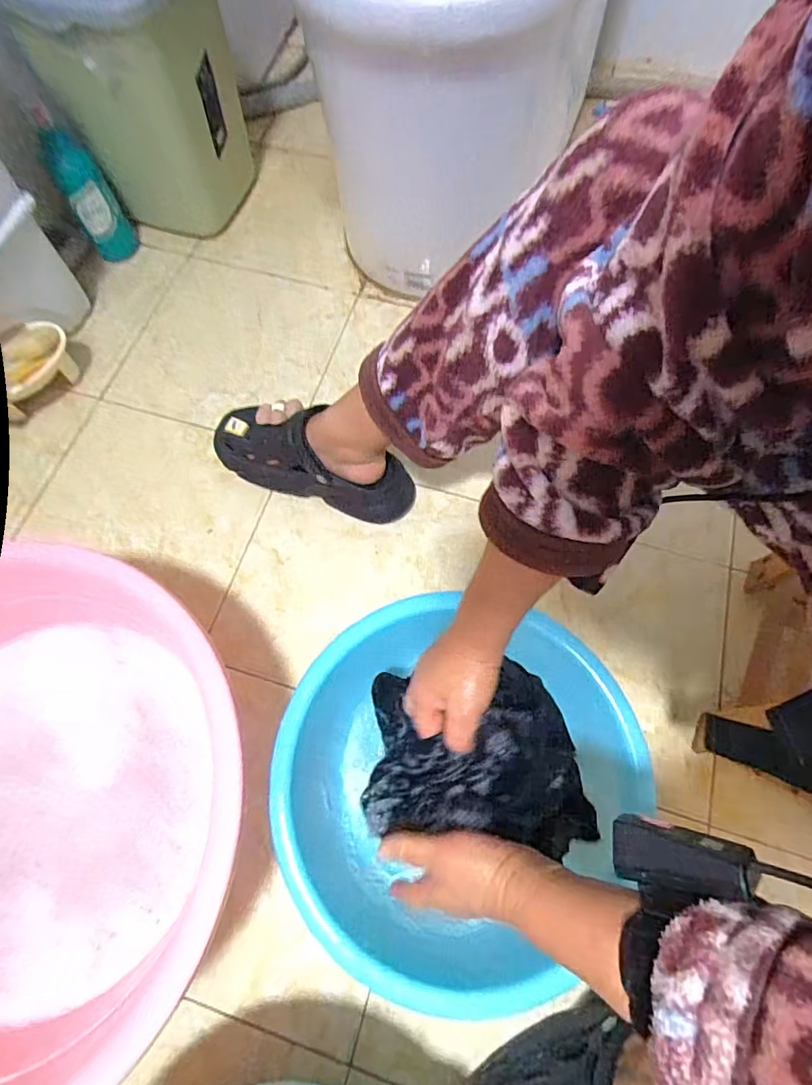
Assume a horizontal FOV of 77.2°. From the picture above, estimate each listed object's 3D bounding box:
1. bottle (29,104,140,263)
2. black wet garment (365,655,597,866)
[{"bbox_3d":[-0.507,-0.561,0.817,0.069,0.199,0.060,-21,69,-8],"label":"bottle"},{"bbox_3d":[0.065,0.188,0.473,0.196,0.130,0.147,2,68,1],"label":"black wet garment"}]

